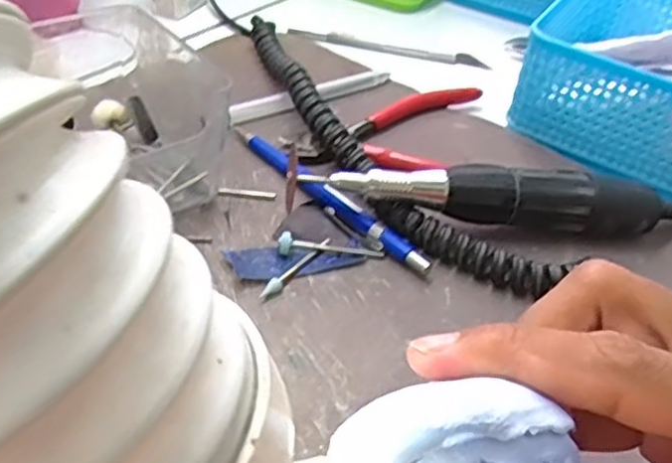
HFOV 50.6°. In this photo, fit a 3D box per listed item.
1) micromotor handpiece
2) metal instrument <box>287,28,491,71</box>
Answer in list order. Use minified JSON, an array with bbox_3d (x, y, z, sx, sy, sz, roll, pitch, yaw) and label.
[{"bbox_3d":[0.072,-0.016,0.330,0.159,0.028,0.023,4,41,-3],"label":"micromotor handpiece"},{"bbox_3d":[0.035,-0.123,0.474,0.132,0.011,0.012,7,41,1],"label":"metal instrument"}]

